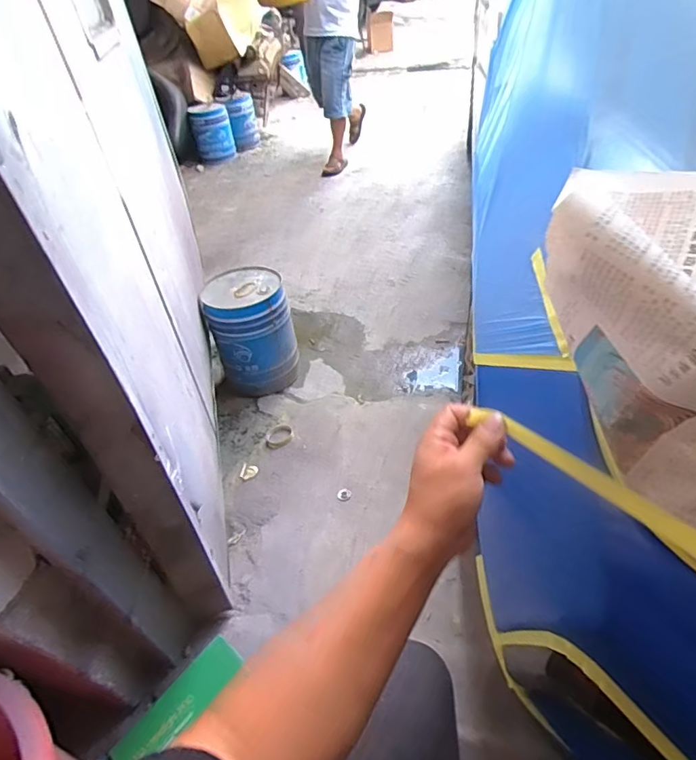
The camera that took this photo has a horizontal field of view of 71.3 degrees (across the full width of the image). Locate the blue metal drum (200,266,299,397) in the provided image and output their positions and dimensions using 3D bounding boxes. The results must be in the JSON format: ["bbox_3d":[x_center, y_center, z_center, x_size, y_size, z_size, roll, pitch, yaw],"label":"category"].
[{"bbox_3d":[-0.311,-0.158,1.615,0.261,0.340,0.280,-16,43,-9],"label":"blue metal drum"}]

